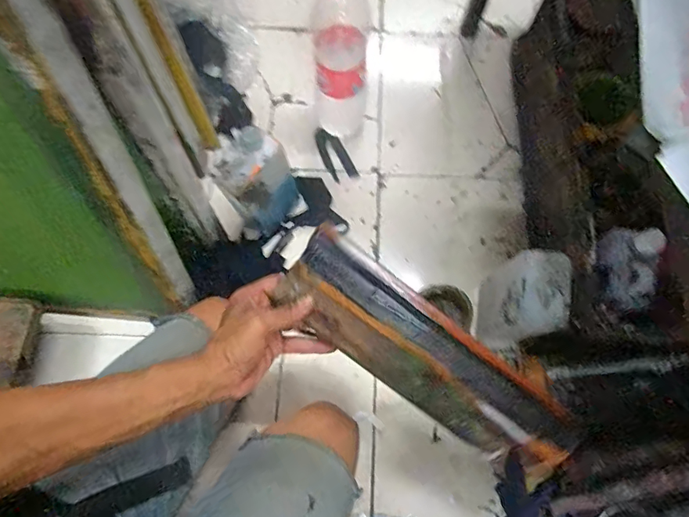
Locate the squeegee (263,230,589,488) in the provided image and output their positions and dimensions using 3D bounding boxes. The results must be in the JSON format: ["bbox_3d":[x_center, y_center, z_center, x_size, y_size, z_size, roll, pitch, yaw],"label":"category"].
[{"bbox_3d":[0.090,0.103,0.465,0.333,0.017,0.089,38,93,-6],"label":"squeegee"}]

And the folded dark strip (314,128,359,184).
[{"bbox_3d":[-0.018,-0.185,0.848,0.045,0.010,0.109,-27,75,-8],"label":"folded dark strip"}]

